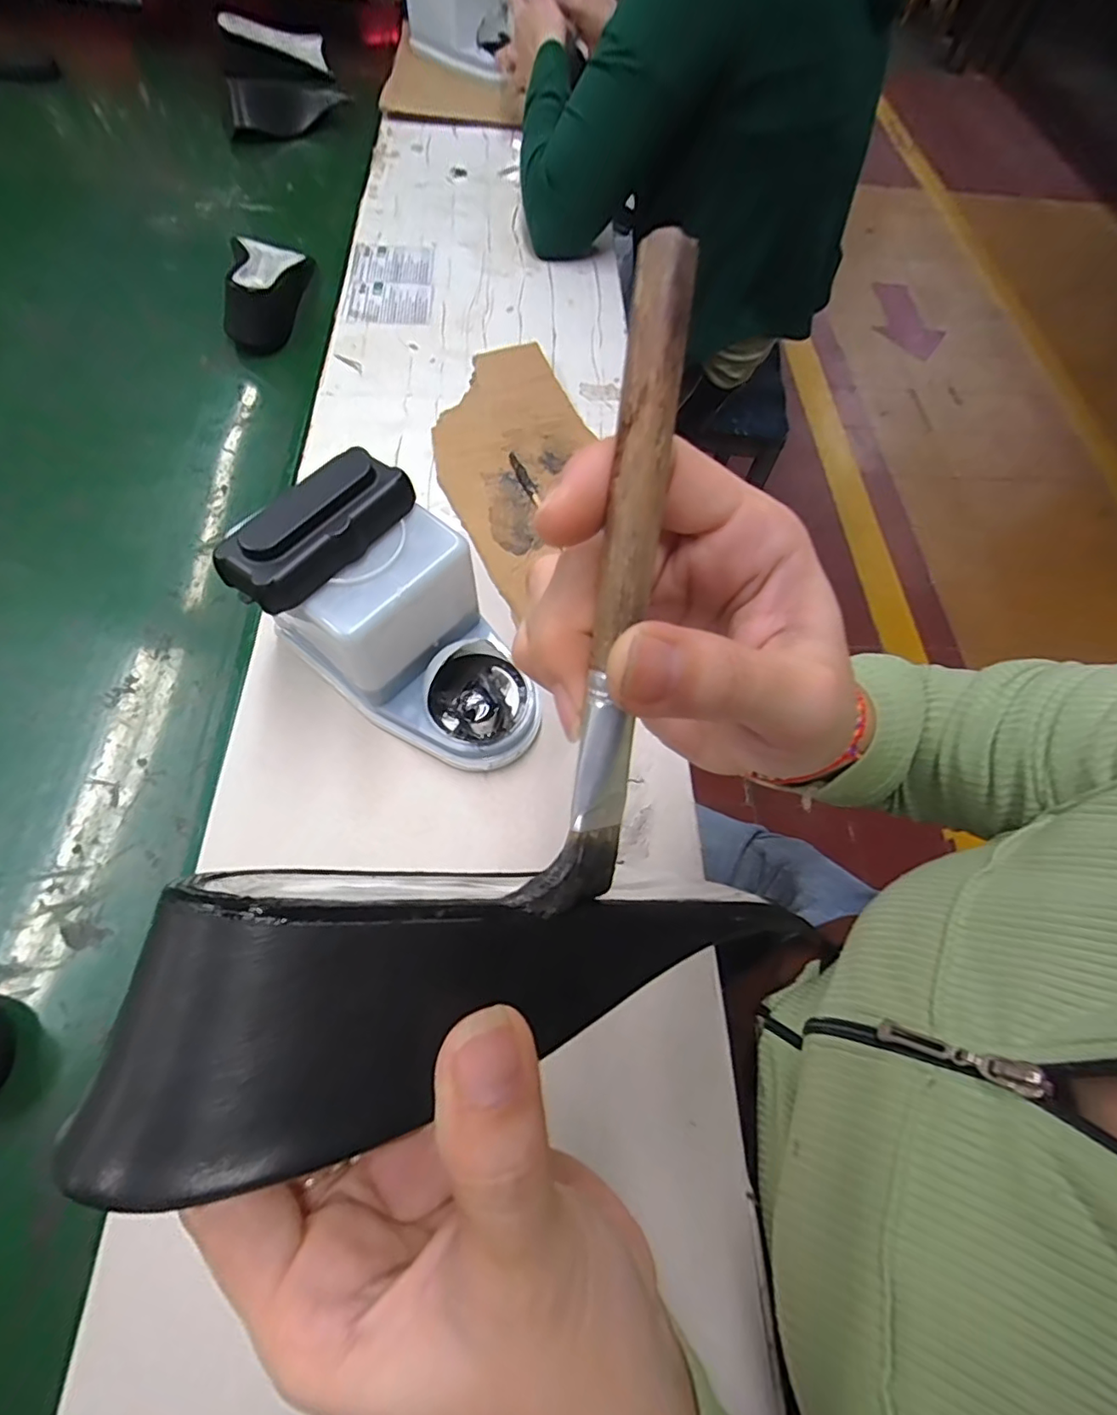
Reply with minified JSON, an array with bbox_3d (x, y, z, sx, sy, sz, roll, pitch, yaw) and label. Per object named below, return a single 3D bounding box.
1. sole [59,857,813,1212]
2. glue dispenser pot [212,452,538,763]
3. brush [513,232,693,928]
[{"bbox_3d":[-0.013,0.060,0.138,0.150,0.039,0.054,3,62,-28],"label":"sole"},{"bbox_3d":[-0.092,-0.047,0.341,0.164,0.125,0.108,36,66,13],"label":"glue dispenser pot"},{"bbox_3d":[0.011,-0.021,0.122,0.019,0.012,0.138,8,102,1],"label":"brush"}]

